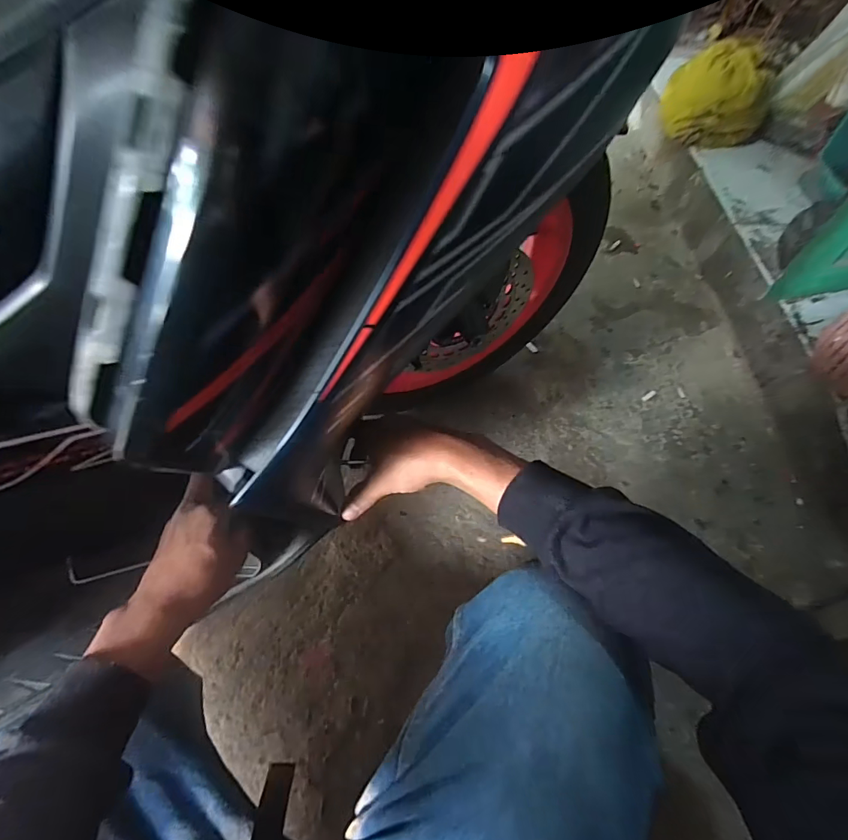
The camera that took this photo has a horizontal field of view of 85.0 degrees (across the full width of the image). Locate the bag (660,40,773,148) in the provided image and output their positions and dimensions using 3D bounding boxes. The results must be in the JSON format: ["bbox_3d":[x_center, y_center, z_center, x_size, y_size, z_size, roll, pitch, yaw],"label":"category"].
[{"bbox_3d":[0.722,-0.799,1.137,0.183,0.168,0.212,-11,59,-11],"label":"bag"}]

